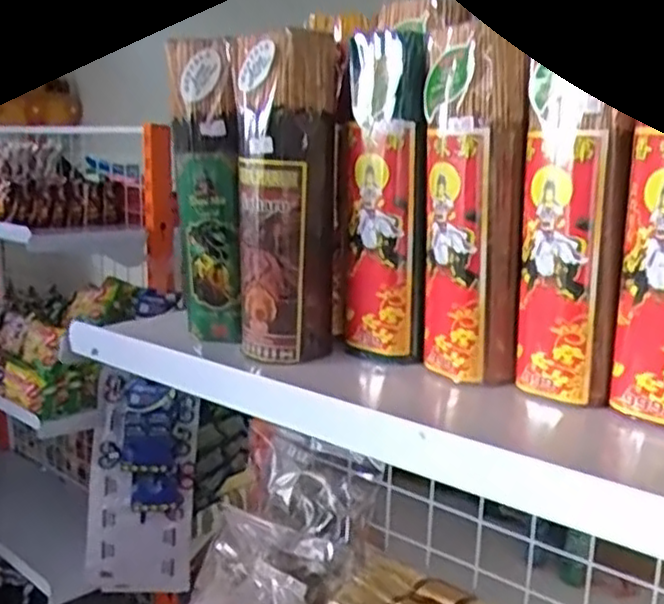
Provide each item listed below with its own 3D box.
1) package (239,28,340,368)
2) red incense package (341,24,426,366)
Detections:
[{"bbox_3d":[-0.038,-0.088,0.630,0.083,0.274,0.071,2,12,2],"label":"package"},{"bbox_3d":[0.043,-0.090,0.627,0.062,0.273,0.060,1,12,-3],"label":"red incense package"}]

